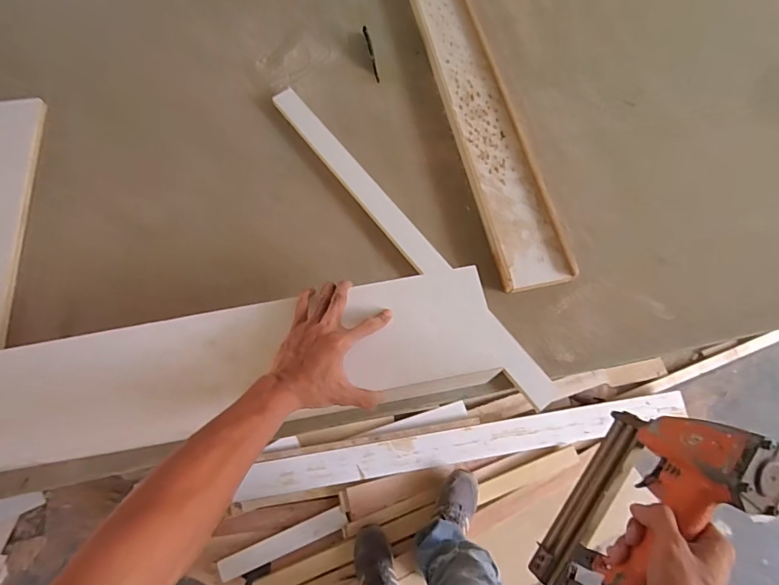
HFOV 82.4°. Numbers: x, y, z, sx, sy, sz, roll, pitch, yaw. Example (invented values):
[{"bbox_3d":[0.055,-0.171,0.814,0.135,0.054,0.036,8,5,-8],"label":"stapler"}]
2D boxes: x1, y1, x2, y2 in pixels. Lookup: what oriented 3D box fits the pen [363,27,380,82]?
[{"bbox_3d":[-0.037,-0.480,0.895,0.010,0.007,0.162,-11,68,-2],"label":"pen"}]

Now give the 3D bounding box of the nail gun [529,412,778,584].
[{"bbox_3d":[0.257,0.225,0.461,0.065,0.161,0.263,32,97,-11],"label":"nail gun"}]

